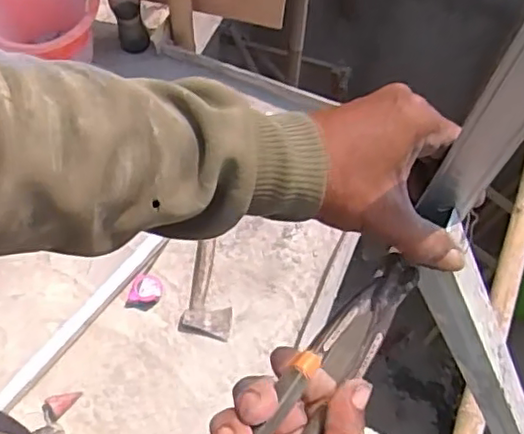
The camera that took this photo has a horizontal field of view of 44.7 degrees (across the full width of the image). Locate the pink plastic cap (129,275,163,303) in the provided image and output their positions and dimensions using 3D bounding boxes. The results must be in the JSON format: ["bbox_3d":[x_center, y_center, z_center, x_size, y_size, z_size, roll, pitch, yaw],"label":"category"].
[{"bbox_3d":[-0.257,0.159,1.410,0.071,0.031,0.054,-2,63,-4],"label":"pink plastic cap"}]

